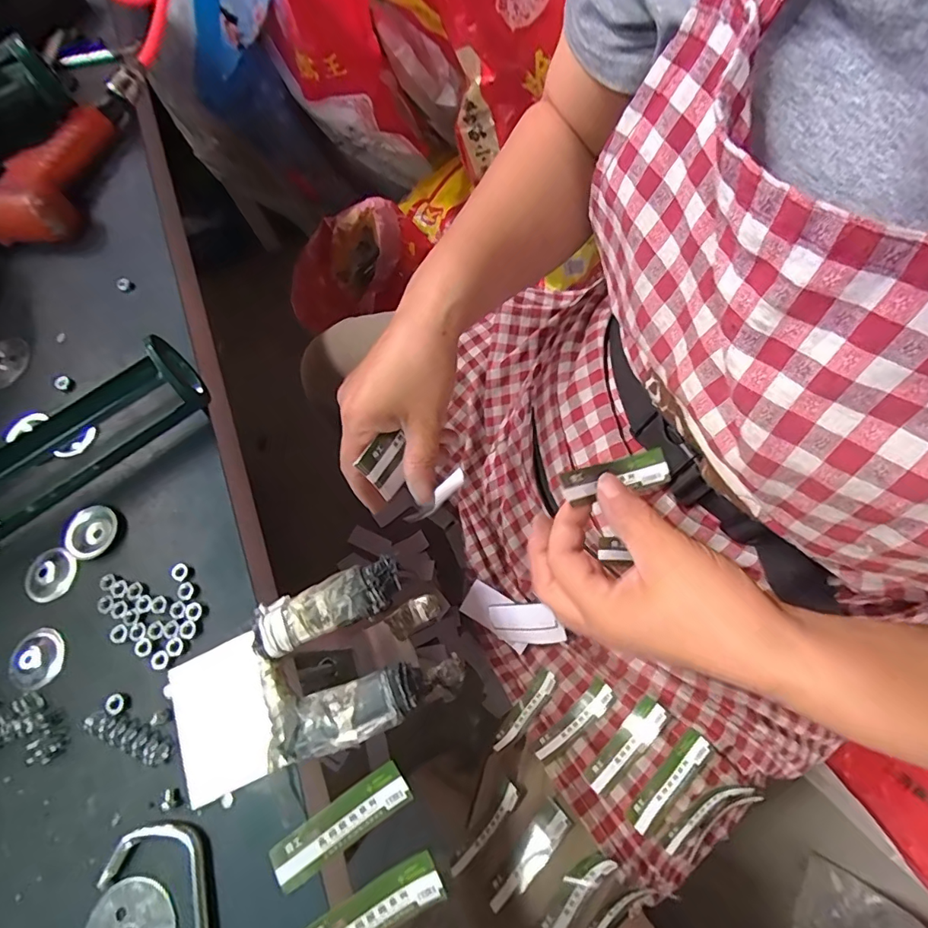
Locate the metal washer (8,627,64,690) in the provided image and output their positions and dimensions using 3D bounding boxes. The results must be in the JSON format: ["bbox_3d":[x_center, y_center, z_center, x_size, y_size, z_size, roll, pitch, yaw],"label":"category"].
[{"bbox_3d":[-0.255,0.115,0.287,0.032,0.005,0.032,-3,69,7],"label":"metal washer"}]

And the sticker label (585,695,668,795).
[{"bbox_3d":[0.115,0.199,0.344,0.072,0.005,0.020,-44,48,-5],"label":"sticker label"}]

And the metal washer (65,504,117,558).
[{"bbox_3d":[-0.240,0.044,0.310,0.029,0.010,0.033,22,74,16],"label":"metal washer"}]

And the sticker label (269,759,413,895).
[{"bbox_3d":[-0.061,0.177,0.237,0.073,0.009,0.021,-35,69,-5],"label":"sticker label"}]

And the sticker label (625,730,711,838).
[{"bbox_3d":[0.141,0.218,0.331,0.074,0.004,0.018,-44,67,-11],"label":"sticker label"}]

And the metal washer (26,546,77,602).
[{"bbox_3d":[-0.264,0.070,0.307,0.035,0.008,0.033,-3,69,7],"label":"metal washer"}]

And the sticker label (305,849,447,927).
[{"bbox_3d":[-0.044,0.209,0.223,0.073,0.008,0.021,-30,68,-3],"label":"sticker label"}]

